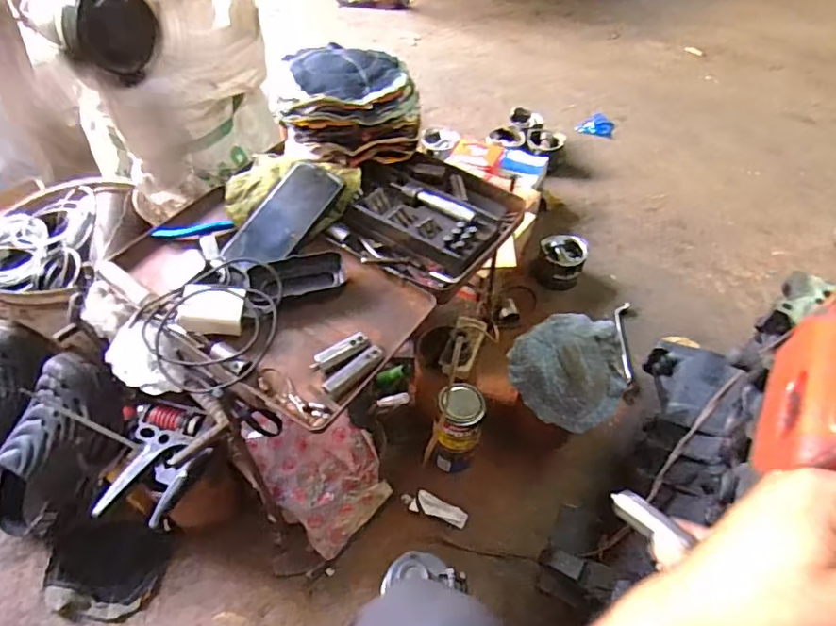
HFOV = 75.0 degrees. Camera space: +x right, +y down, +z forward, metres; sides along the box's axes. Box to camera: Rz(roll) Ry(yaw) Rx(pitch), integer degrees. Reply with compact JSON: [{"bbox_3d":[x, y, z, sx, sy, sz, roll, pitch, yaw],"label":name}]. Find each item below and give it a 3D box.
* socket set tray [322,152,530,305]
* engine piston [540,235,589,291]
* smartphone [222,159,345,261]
[{"bbox_3d":[0.010,-0.130,0.696,0.220,0.043,0.224,25,53,19],"label":"socket set tray"},{"bbox_3d":[0.297,-0.103,1.140,0.092,0.079,0.097,2,51,-2],"label":"engine piston"},{"bbox_3d":[-0.166,-0.120,0.671,0.076,0.012,0.161,33,74,21],"label":"smartphone"}]

